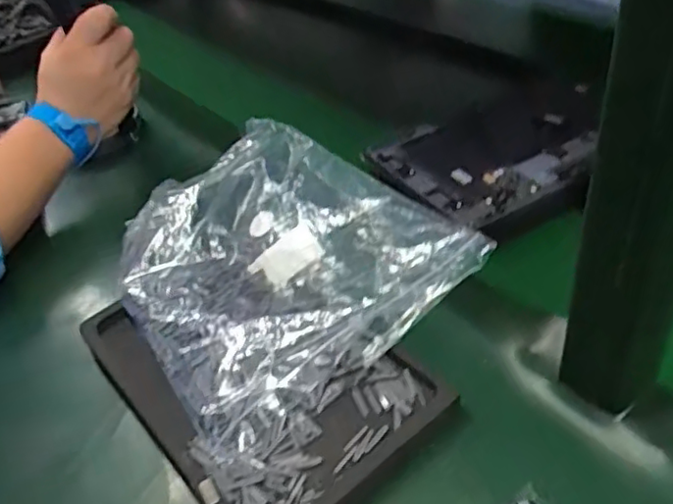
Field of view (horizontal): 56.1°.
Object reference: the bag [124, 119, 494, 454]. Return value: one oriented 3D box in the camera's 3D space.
[{"bbox_3d":[-0.062,-0.002,0.495,0.218,0.047,0.287,-29,44,-26],"label":"bag"}]

